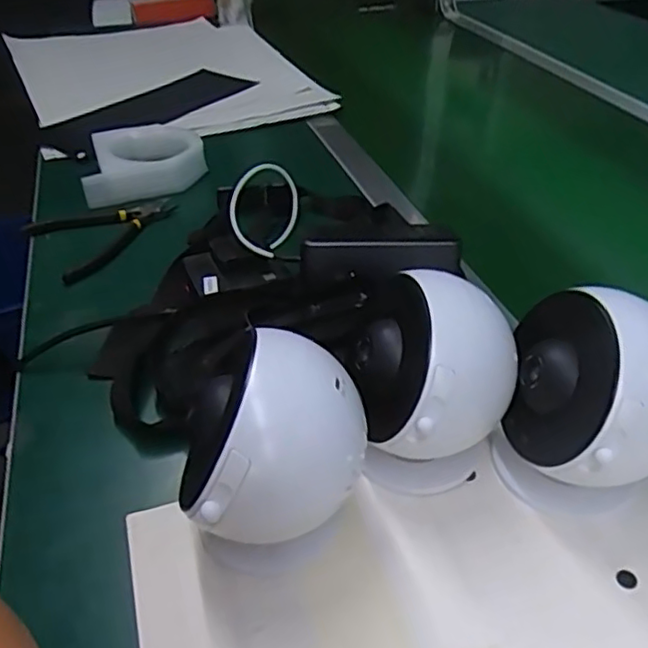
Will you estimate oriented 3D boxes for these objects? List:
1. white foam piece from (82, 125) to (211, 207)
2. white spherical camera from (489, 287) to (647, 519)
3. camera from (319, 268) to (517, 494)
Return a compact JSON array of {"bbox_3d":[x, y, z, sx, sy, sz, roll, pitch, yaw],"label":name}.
[{"bbox_3d":[-0.197,-0.185,0.716,0.121,0.041,0.126,-4,38,-5],"label":"white foam piece"},{"bbox_3d":[0.148,0.047,0.358,0.079,0.124,0.082,0,37,0],"label":"white spherical camera"},{"bbox_3d":[0.057,0.037,0.375,0.085,0.120,0.084,-19,41,-23],"label":"camera"}]

